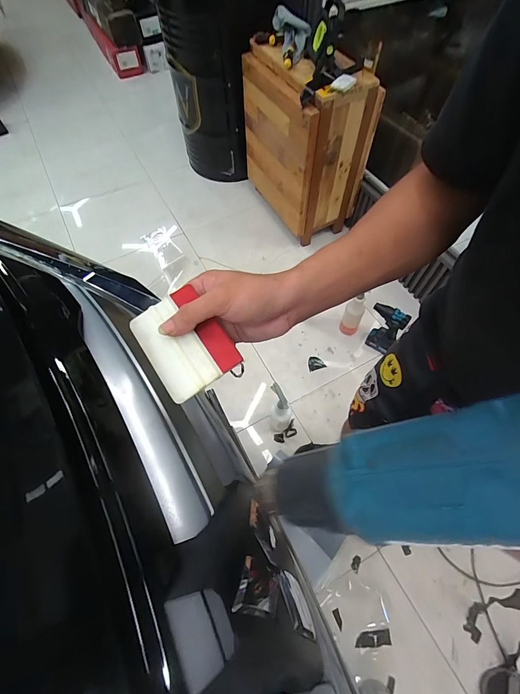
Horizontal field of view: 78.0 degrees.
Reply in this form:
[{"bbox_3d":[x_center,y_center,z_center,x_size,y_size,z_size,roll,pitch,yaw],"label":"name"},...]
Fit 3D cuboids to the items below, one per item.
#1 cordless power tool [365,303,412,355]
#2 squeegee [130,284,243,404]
[{"bbox_3d":[0.535,-0.078,1.408,0.144,0.248,0.085,32,66,18],"label":"cordless power tool"},{"bbox_3d":[-0.075,-0.006,0.311,0.075,0.005,0.101,-36,73,-5],"label":"squeegee"}]

